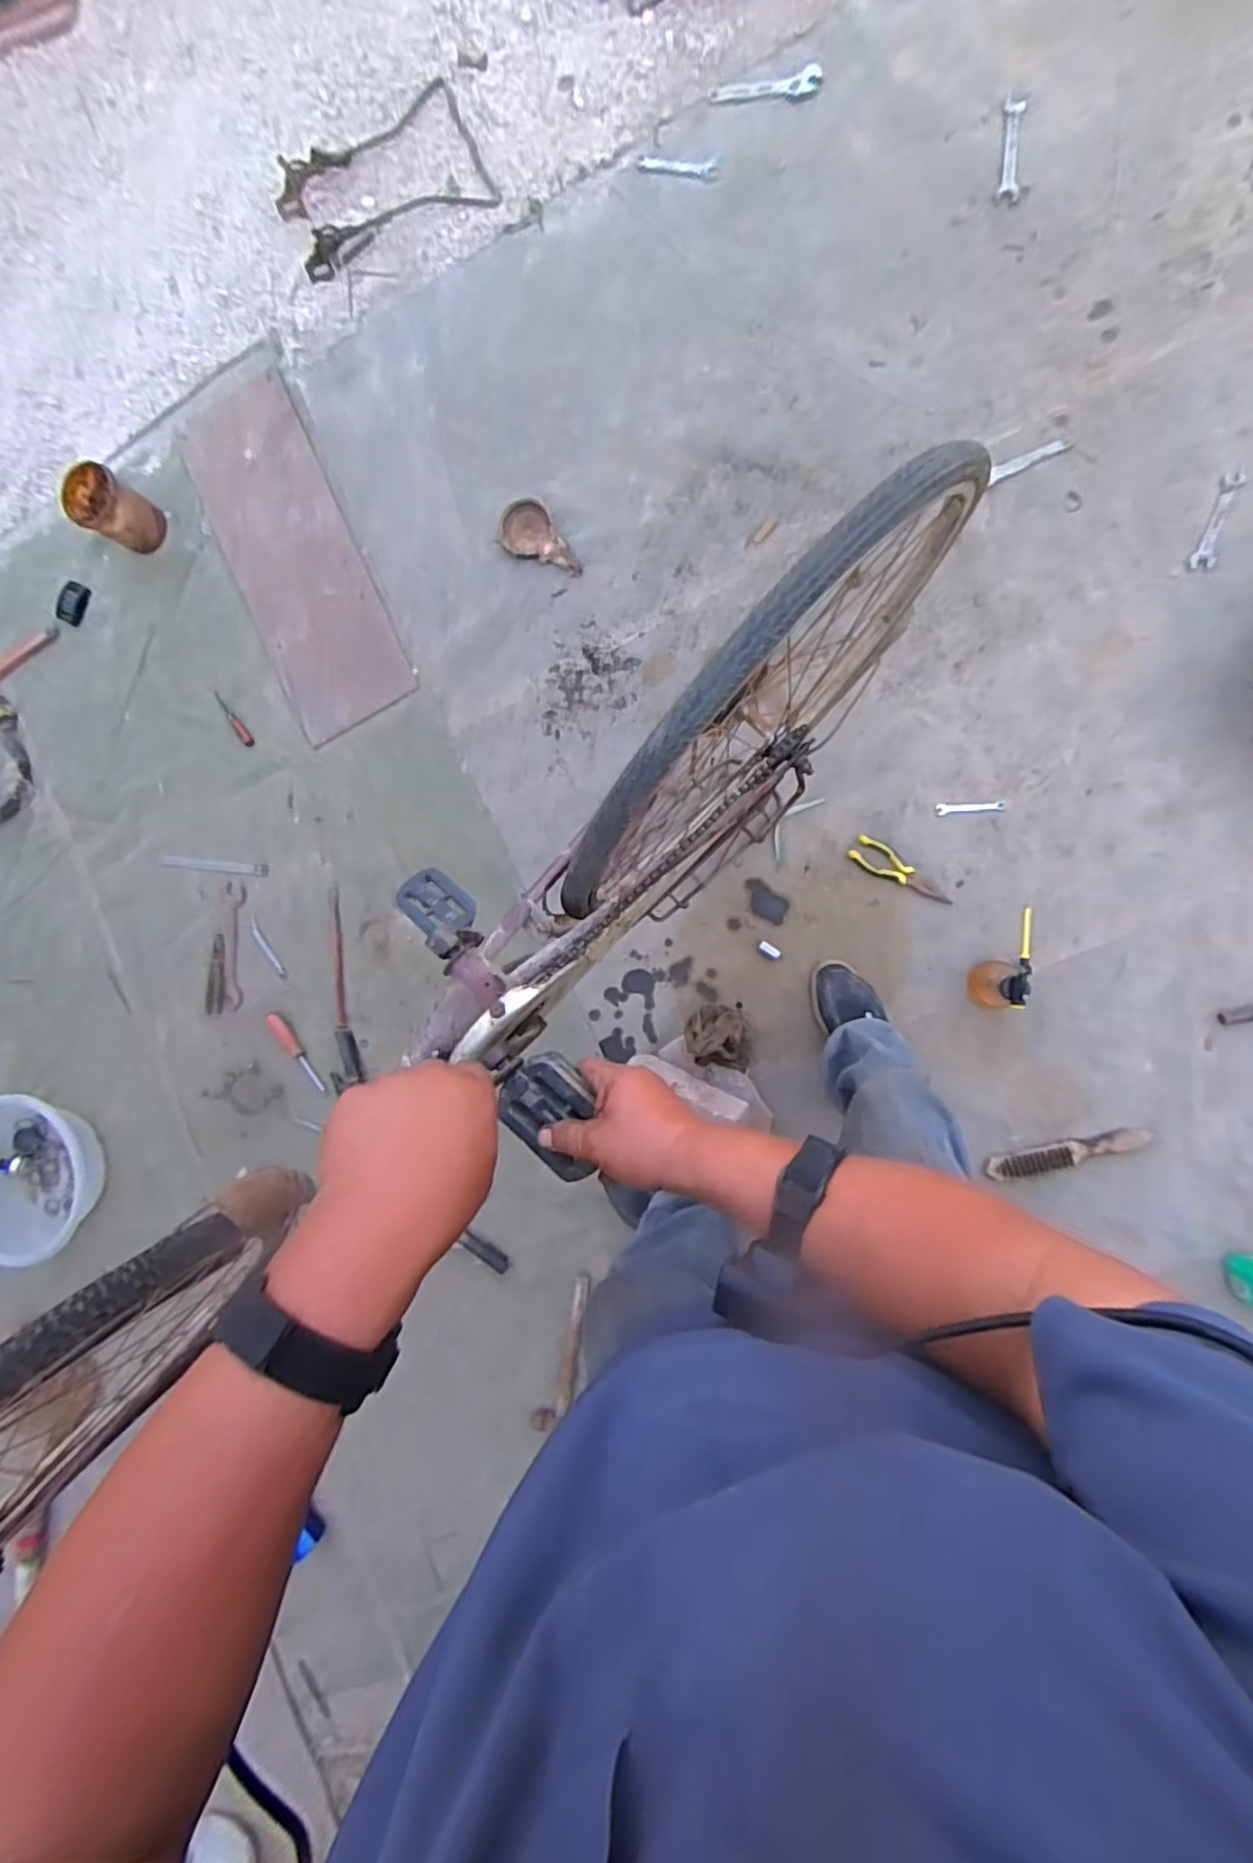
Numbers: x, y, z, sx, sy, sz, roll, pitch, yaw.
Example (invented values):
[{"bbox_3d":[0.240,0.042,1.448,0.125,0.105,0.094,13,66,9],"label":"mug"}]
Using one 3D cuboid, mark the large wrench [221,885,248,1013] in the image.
[{"bbox_3d":[-0.823,0.032,1.431,0.055,0.012,0.269,12,104,16],"label":"large wrench"}]

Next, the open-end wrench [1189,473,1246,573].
[{"bbox_3d":[0.960,-0.664,1.108,0.036,0.006,0.156,17,93,9],"label":"open-end wrench"}]

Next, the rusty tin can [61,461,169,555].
[{"bbox_3d":[-0.943,-0.780,1.273,0.113,0.135,0.106,0,90,9],"label":"rusty tin can"}]

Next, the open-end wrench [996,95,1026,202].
[{"bbox_3d":[0.645,-1.313,1.143,0.034,0.006,0.157,3,91,9],"label":"open-end wrench"}]

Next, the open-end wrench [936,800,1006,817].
[{"bbox_3d":[0.597,-0.214,1.180,0.109,0.009,0.022,-1,90,9],"label":"open-end wrench"}]

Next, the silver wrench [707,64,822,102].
[{"bbox_3d":[0.238,-1.429,1.157,0.184,0.011,0.046,0,90,9],"label":"silver wrench"}]

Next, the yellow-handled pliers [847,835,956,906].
[{"bbox_3d":[0.481,-0.101,1.191,0.185,0.013,0.050,34,95,8],"label":"yellow-handled pliers"}]

